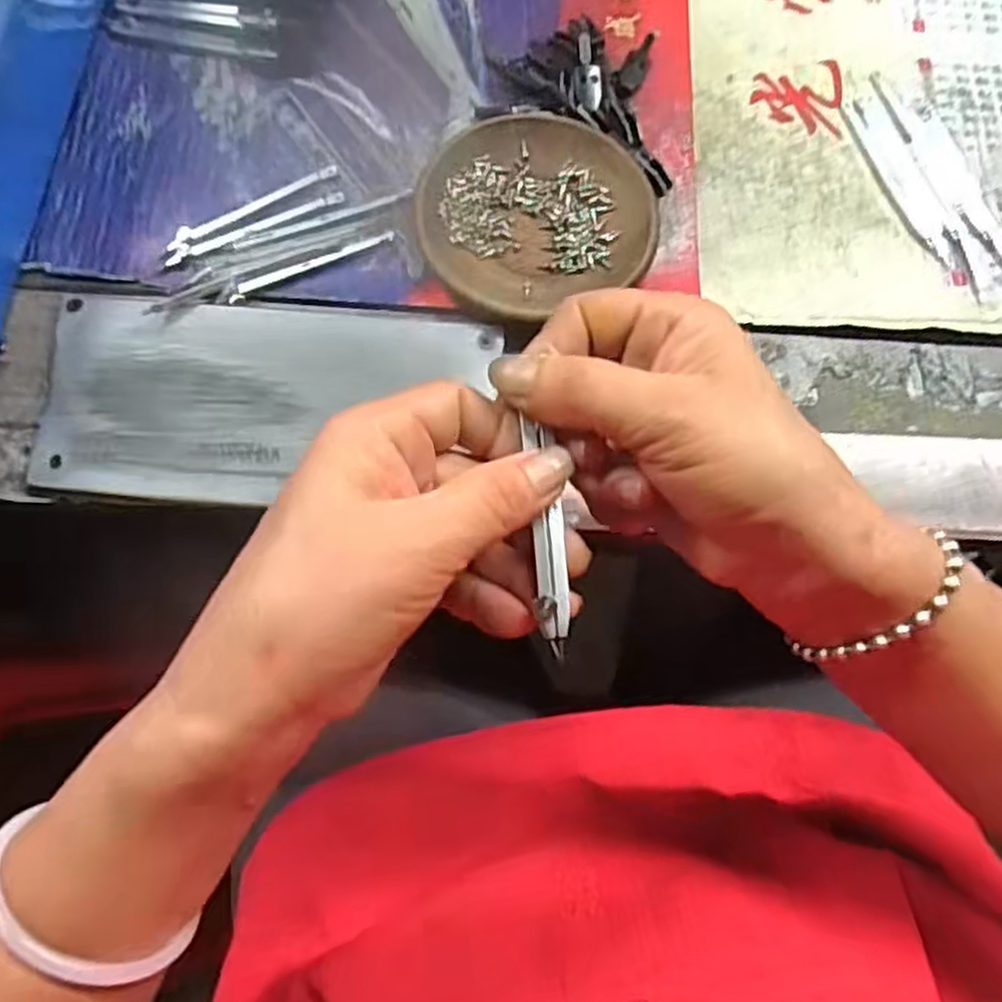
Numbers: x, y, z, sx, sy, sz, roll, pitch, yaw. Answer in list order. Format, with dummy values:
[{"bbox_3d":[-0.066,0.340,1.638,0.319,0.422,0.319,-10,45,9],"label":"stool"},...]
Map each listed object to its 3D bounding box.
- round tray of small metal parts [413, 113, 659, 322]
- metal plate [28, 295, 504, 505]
[{"bbox_3d":[0.016,-0.141,0.373,0.111,0.015,0.105,1,74,-2],"label":"round tray of small metal parts"},{"bbox_3d":[-0.105,-0.046,0.344,0.196,0.006,0.095,2,74,-2],"label":"metal plate"}]

